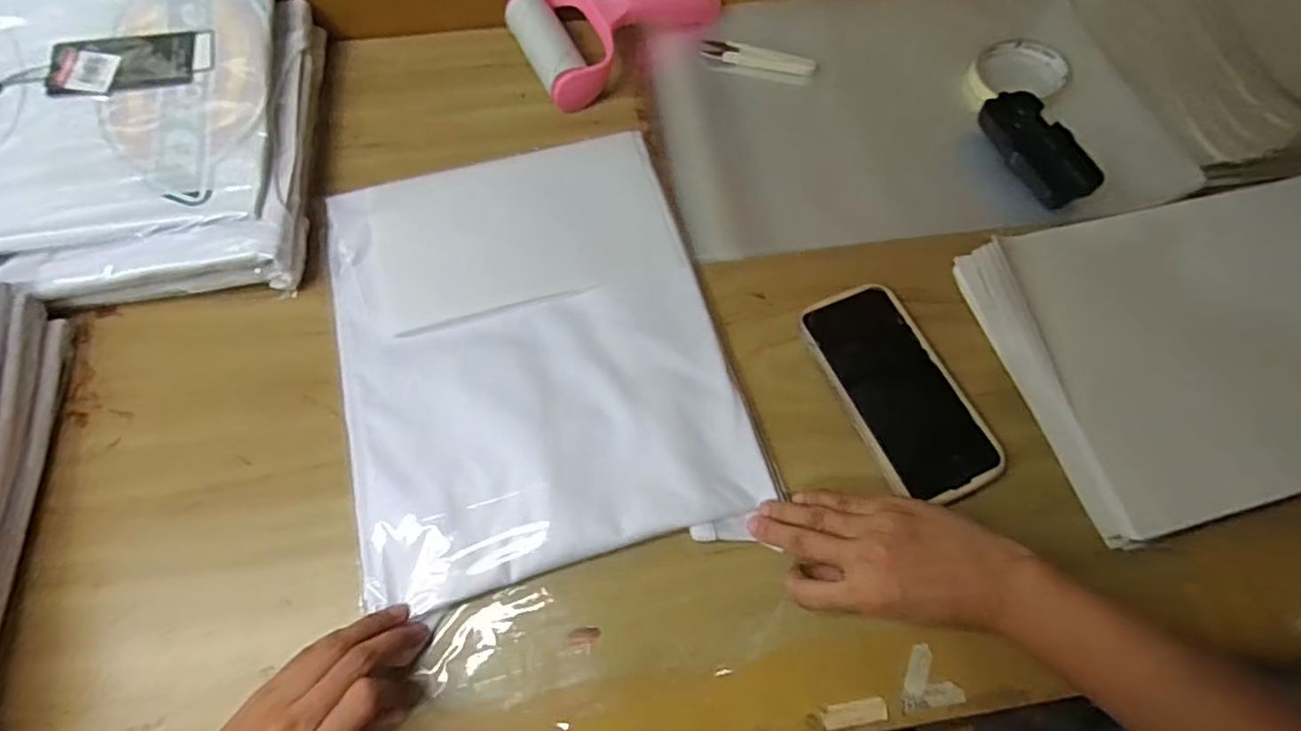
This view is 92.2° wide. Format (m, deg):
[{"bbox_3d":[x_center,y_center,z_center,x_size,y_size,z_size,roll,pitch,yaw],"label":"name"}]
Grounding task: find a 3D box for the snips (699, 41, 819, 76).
[{"bbox_3d":[0.098,-0.276,0.567,0.101,0.007,0.023,16,67,6],"label":"snips"}]

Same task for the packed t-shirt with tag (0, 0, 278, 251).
[{"bbox_3d":[-0.450,-0.202,0.471,0.317,0.024,0.251,-9,76,-3],"label":"packed t-shirt with tag"}]

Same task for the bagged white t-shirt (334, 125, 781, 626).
[{"bbox_3d":[-0.081,-0.020,0.444,0.261,0.013,0.317,-14,67,-6],"label":"bagged white t-shirt"}]

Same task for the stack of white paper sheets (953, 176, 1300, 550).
[{"bbox_3d":[0.423,-0.026,0.447,0.336,0.031,0.219,-14,67,-6],"label":"stack of white paper sheets"}]

